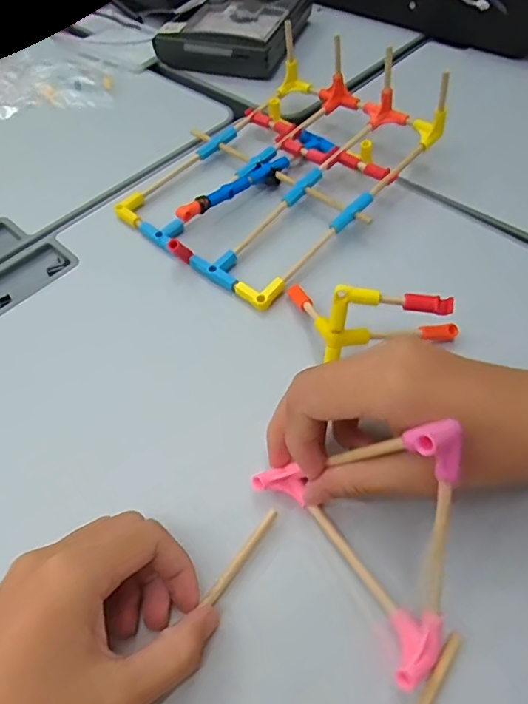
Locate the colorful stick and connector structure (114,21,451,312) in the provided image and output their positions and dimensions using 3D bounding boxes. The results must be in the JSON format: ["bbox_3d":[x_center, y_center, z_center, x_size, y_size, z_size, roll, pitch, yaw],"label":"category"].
[{"bbox_3d":[0.012,-0.155,0.398,0.173,0.059,0.232,33,63,24],"label":"colorful stick and connector structure"}]

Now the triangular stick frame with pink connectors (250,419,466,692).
[{"bbox_3d":[0.039,0.075,0.243,0.095,0.104,0.033,10,17,44],"label":"triangular stick frame with pink connectors"}]

